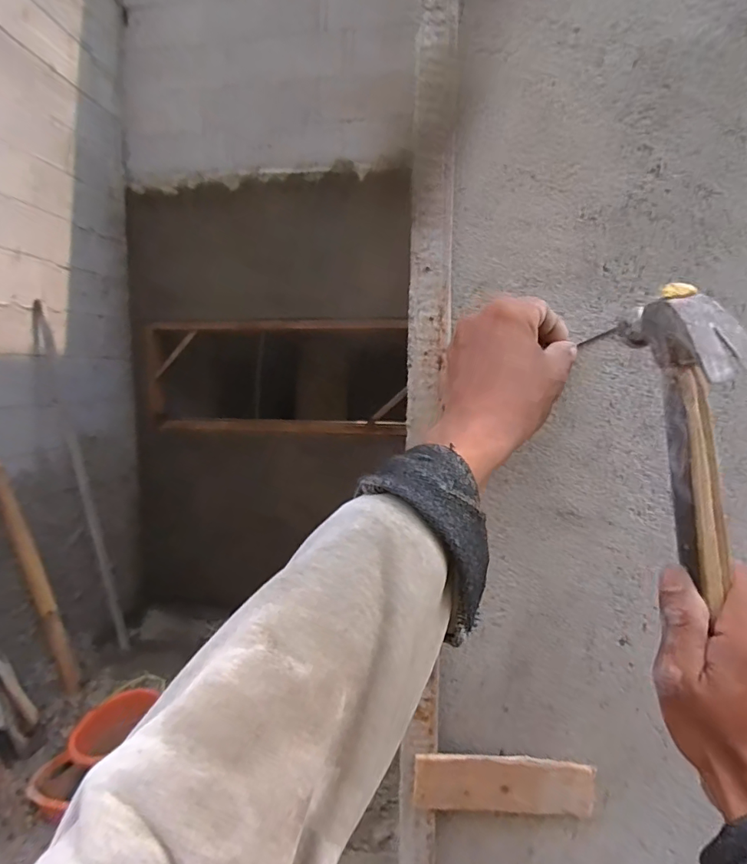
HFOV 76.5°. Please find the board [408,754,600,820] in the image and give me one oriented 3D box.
[{"bbox_3d":[0.110,0.303,0.404,0.148,0.051,0.010,1,8,4],"label":"board"}]

